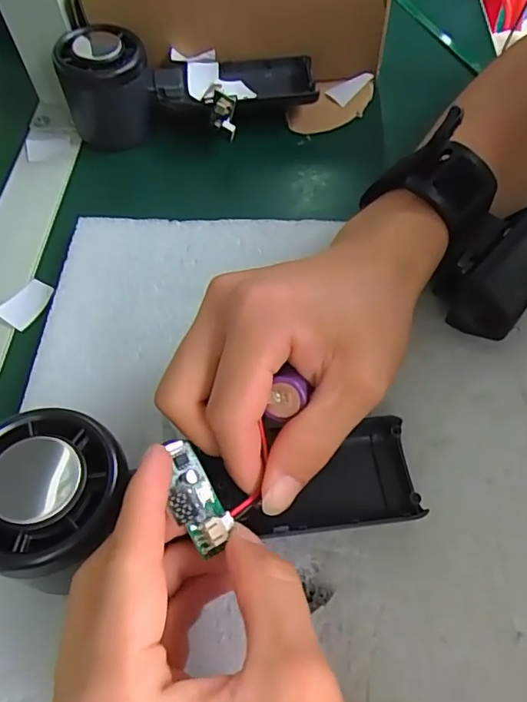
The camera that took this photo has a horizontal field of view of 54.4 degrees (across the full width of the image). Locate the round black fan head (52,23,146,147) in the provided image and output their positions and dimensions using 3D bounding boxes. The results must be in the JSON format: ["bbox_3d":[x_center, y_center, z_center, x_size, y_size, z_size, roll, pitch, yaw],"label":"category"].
[{"bbox_3d":[-0.103,-0.174,0.334,0.053,0.057,0.061,-19,60,-9],"label":"round black fan head"}]

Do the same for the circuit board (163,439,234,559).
[{"bbox_3d":[-0.024,0.048,0.176,0.016,0.006,0.038,-23,69,-10],"label":"circuit board"}]

